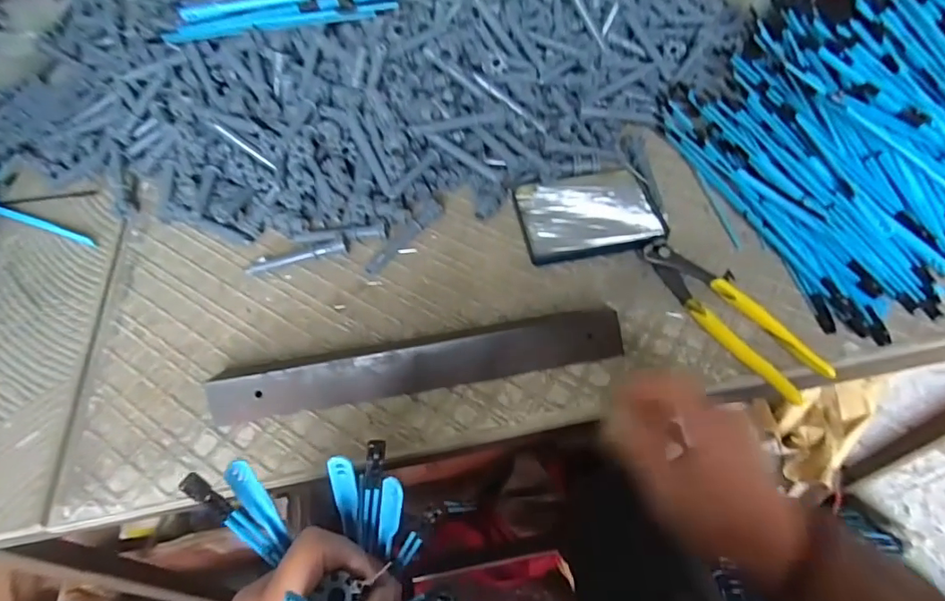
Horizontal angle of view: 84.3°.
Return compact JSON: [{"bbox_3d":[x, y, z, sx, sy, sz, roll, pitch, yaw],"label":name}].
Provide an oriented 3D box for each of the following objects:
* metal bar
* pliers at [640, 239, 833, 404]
[{"bbox_3d":[-0.042,0.045,0.409,0.312,0.027,0.047,-9,56,-4],"label":"metal bar"},{"bbox_3d":[0.203,0.010,0.424,0.043,0.020,0.166,-29,59,-16],"label":"pliers"}]

